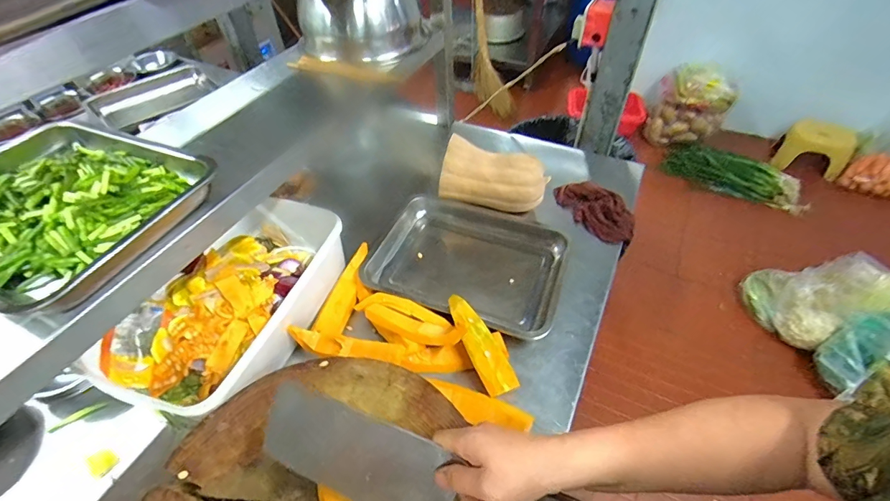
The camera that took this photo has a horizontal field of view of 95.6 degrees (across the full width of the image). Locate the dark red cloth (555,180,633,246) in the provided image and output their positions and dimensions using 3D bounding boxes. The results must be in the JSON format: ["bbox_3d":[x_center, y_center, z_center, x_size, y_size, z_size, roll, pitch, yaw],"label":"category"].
[{"bbox_3d":[0.313,-0.089,0.856,0.188,0.032,0.098,34,58,28],"label":"dark red cloth"}]

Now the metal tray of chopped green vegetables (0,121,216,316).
[{"bbox_3d":[-0.517,-0.071,0.521,0.345,0.060,0.246,17,51,17],"label":"metal tray of chopped green vegetables"}]

